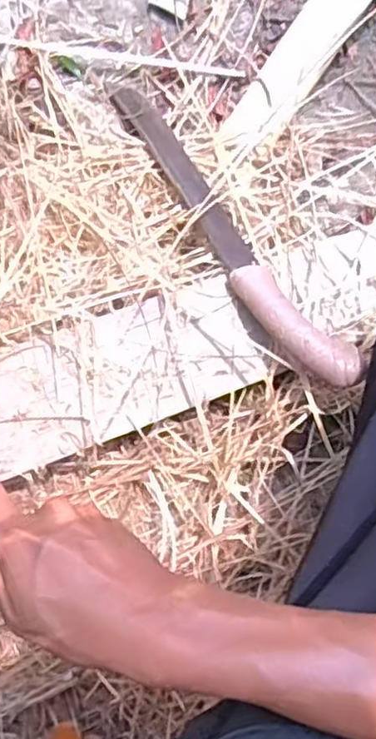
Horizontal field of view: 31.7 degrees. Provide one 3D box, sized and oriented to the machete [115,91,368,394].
[{"bbox_3d":[0.024,-0.142,0.591,0.049,0.033,0.398,-26,59,-7],"label":"machete"}]

